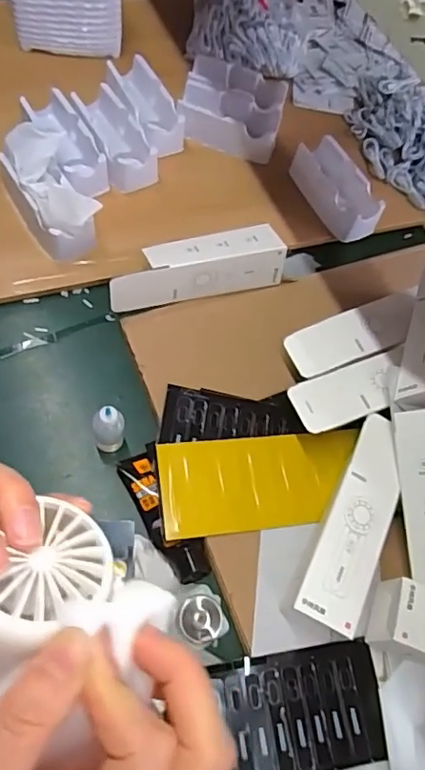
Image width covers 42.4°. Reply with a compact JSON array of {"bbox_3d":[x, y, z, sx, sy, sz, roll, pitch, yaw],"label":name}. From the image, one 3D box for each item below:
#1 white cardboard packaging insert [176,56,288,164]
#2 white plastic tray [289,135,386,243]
[{"bbox_3d":[0.034,-0.464,0.902,0.161,0.042,0.185,15,63,-3],"label":"white cardboard packaging insert"},{"bbox_3d":[0.190,-0.306,0.858,0.084,0.052,0.165,-17,69,-17],"label":"white plastic tray"}]

